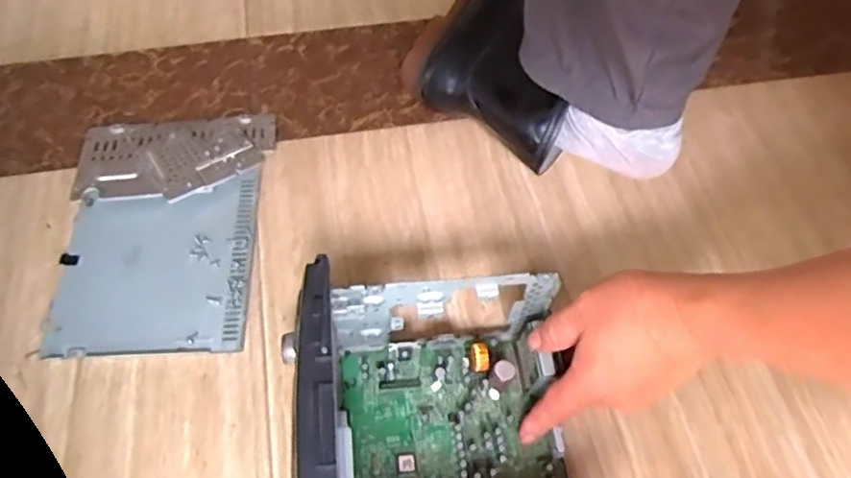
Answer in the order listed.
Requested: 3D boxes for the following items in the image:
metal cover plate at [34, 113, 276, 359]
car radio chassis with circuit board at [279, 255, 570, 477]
[{"bbox_3d":[-0.227,-0.016,0.549,0.159,0.016,0.233,-2,58,-3],"label":"metal cover plate"},{"bbox_3d":[0.012,0.126,0.404,0.165,0.116,0.189,-4,58,-4],"label":"car radio chassis with circuit board"}]

